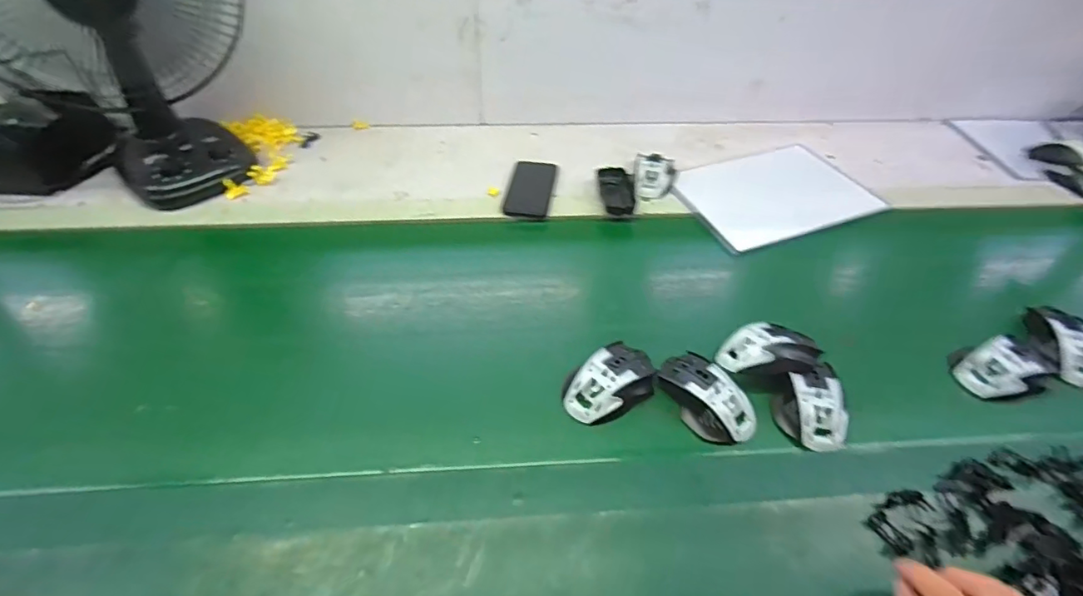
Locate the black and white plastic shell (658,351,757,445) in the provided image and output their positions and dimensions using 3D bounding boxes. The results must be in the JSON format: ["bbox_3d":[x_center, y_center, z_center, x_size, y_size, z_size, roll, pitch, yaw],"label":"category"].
[{"bbox_3d":[0.187,0.109,0.597,0.069,0.036,0.119,-24,53,-21],"label":"black and white plastic shell"}]

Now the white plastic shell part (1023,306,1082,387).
[{"bbox_3d":[0.654,0.049,0.661,0.074,0.037,0.117,15,48,11],"label":"white plastic shell part"}]

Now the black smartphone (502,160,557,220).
[{"bbox_3d":[-0.016,-0.182,0.867,0.070,0.011,0.148,8,47,4],"label":"black smartphone"}]

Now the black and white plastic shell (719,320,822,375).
[{"bbox_3d":[0.268,0.057,0.619,0.111,0.034,0.068,5,47,2],"label":"black and white plastic shell"}]

